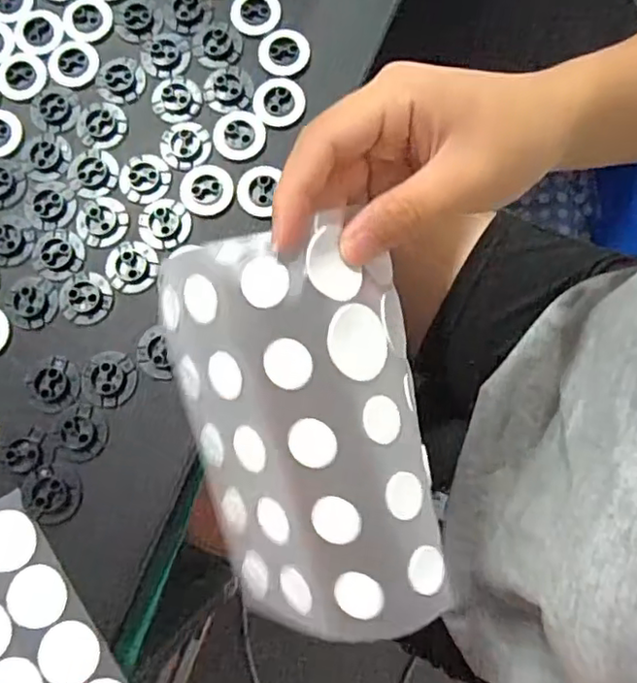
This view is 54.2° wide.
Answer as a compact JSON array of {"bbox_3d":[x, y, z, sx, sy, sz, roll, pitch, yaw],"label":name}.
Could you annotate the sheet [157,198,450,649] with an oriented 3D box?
[{"bbox_3d":[-0.012,0.036,0.253,0.102,0.039,0.155,-12,97,22],"label":"sheet"}]

